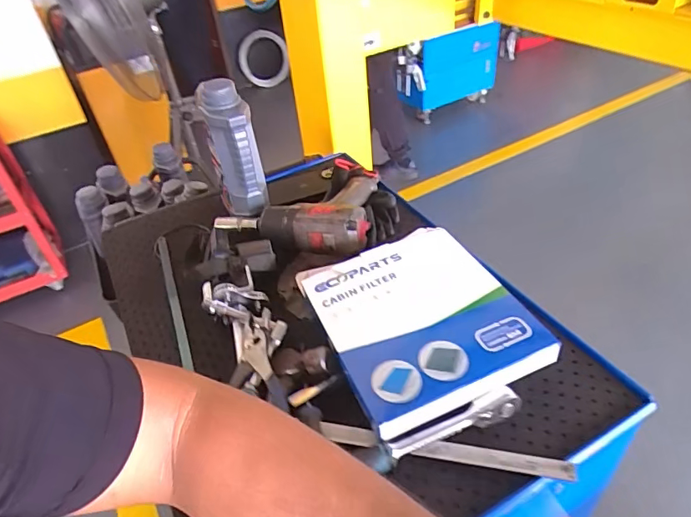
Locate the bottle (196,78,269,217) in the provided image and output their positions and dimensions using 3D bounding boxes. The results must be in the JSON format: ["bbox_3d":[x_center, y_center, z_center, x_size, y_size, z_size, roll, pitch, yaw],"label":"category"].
[{"bbox_3d":[-0.170,-0.167,0.747,0.067,0.182,0.093,-14,40,-9],"label":"bottle"}]

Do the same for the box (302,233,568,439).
[{"bbox_3d":[0.080,0.063,0.565,0.204,0.038,0.238,-20,41,-15],"label":"box"}]

